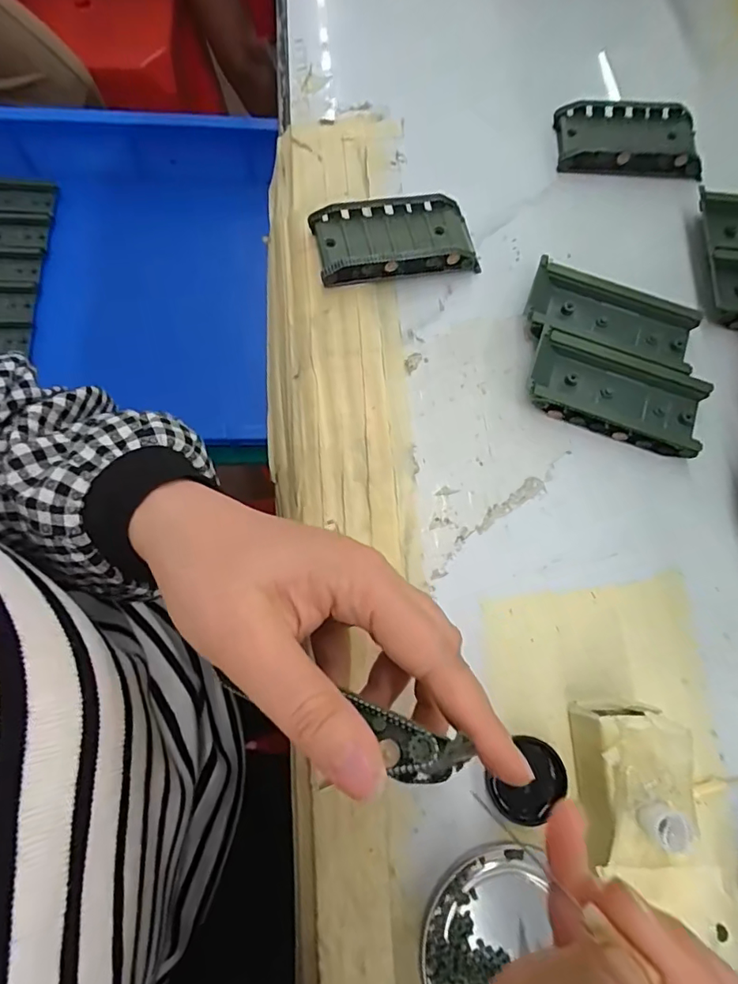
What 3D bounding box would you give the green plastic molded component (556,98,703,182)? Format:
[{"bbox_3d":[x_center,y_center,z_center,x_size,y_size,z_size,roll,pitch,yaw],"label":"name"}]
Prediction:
[{"bbox_3d":[0.171,-0.231,0.332,0.093,0.015,0.048,4,74,-2],"label":"green plastic molded component"}]

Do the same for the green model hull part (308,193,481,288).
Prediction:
[{"bbox_3d":[0.016,-0.148,0.297,0.092,0.027,0.042,-11,75,-6],"label":"green model hull part"}]

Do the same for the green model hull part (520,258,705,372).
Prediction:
[{"bbox_3d":[0.138,-0.098,0.292,0.095,0.019,0.046,18,74,2],"label":"green model hull part"}]

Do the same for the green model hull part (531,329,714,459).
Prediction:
[{"bbox_3d":[0.137,-0.056,0.280,0.093,0.018,0.048,20,74,3],"label":"green model hull part"}]

